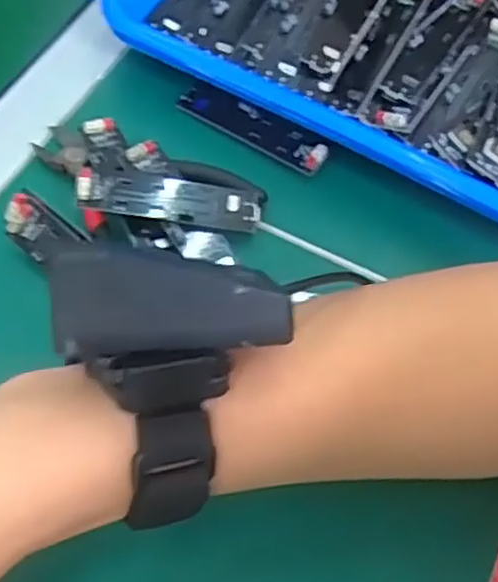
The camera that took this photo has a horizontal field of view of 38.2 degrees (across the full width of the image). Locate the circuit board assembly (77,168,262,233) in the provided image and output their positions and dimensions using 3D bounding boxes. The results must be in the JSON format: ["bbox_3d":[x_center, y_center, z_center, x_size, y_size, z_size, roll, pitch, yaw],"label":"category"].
[{"bbox_3d":[-0.039,-0.047,0.368,0.092,0.008,0.024,7,64,-12],"label":"circuit board assembly"}]

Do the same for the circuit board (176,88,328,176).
[{"bbox_3d":[0.002,-0.092,0.406,0.091,0.009,0.021,33,65,12],"label":"circuit board"}]

